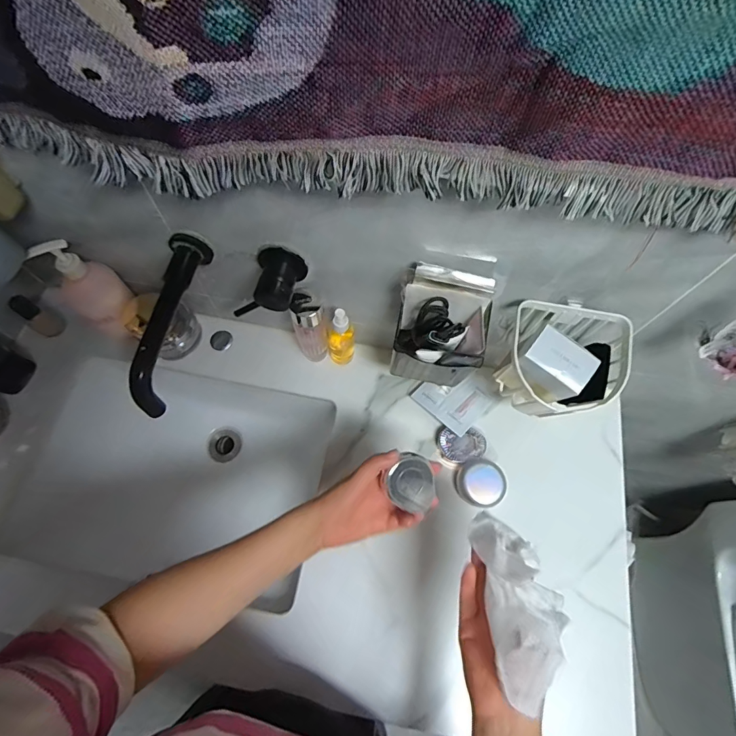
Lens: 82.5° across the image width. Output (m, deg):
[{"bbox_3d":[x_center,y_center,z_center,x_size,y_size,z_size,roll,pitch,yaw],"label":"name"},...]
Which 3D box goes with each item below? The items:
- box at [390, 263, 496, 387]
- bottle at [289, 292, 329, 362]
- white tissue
[{"bbox_3d":[0.085,-0.035,0.504,0.105,0.153,0.088,13,67,4],"label":"box"},{"bbox_3d":[-0.081,-0.053,0.596,0.043,0.152,0.037,-16,68,-8],"label":"bottle"},{"bbox_3d":[0.134,0.198,0.364,0.064,0.035,0.148,-4,53,-3],"label":"white tissue"}]

